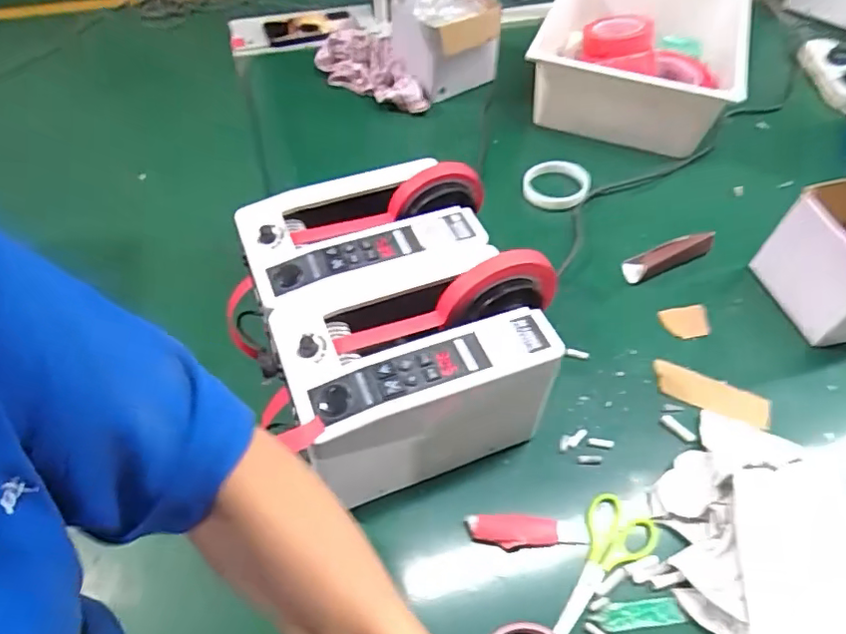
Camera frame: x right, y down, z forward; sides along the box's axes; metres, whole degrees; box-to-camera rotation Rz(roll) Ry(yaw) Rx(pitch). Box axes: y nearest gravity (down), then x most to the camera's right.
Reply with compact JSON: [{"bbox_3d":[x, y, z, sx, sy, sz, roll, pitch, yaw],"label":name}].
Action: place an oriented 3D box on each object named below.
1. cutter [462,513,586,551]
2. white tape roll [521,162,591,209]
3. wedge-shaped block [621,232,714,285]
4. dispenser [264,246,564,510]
[{"bbox_3d":[0.092,0.187,0.500,0.104,0.012,0.028,-1,54,-1],"label":"cutter"},{"bbox_3d":[0.183,-0.183,0.781,0.089,0.013,0.081,-7,54,10],"label":"white tape roll"},{"bbox_3d":[0.301,-0.075,0.696,0.122,0.020,0.031,-19,57,-14],"label":"wedge-shaped block"},{"bbox_3d":[0.003,0.047,0.511,0.241,0.159,0.144,-18,56,-13],"label":"dispenser"}]

